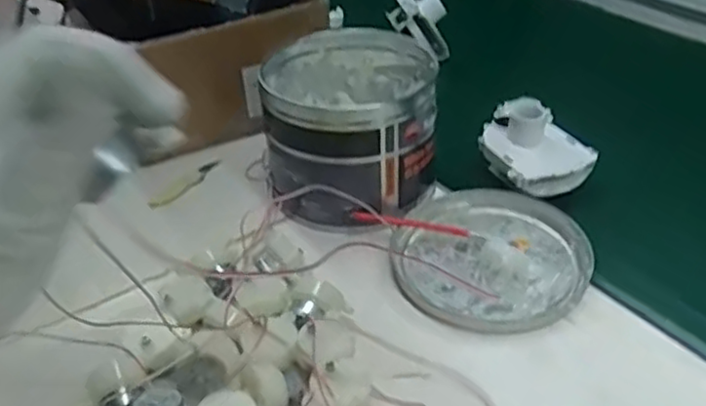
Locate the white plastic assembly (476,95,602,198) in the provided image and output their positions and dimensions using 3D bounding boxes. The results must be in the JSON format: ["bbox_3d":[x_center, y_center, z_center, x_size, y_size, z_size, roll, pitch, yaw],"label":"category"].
[{"bbox_3d":[0.136,-0.044,0.544,0.069,0.043,0.091,-22,40,-23],"label":"white plastic assembly"}]

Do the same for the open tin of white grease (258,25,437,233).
[{"bbox_3d":[-0.002,-0.059,0.526,0.119,0.106,0.140,-3,36,0],"label":"open tin of white grease"}]

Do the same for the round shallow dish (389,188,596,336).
[{"bbox_3d":[0.093,0.035,0.474,0.128,0.016,0.131,-2,36,2],"label":"round shallow dish"}]

